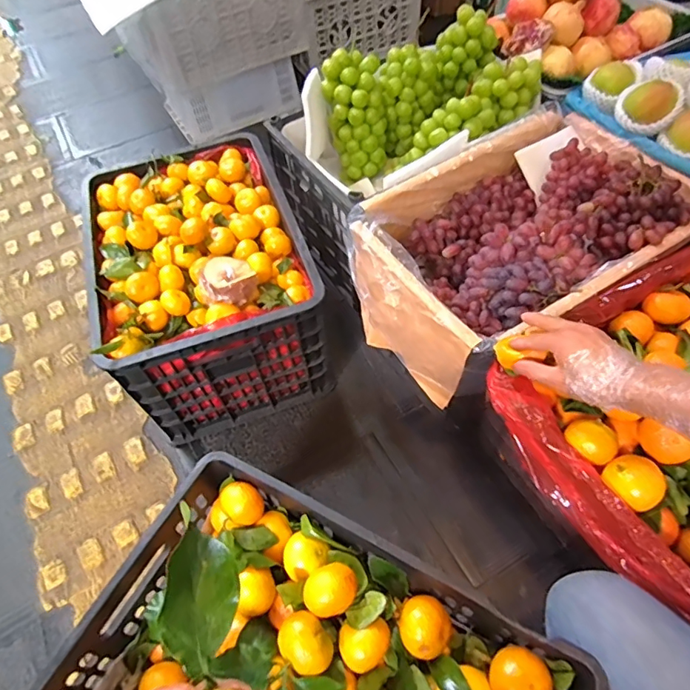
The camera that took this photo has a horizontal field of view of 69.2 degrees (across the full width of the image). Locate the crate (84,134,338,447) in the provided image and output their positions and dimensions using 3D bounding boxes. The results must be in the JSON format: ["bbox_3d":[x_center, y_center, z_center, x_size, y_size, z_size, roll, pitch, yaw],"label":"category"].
[{"bbox_3d":[-0.257,-0.116,0.943,0.343,0.286,0.464,-18,56,-10],"label":"crate"}]

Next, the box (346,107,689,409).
[{"bbox_3d":[0.272,-0.172,0.822,0.529,0.171,0.348,-28,58,-16],"label":"box"}]

